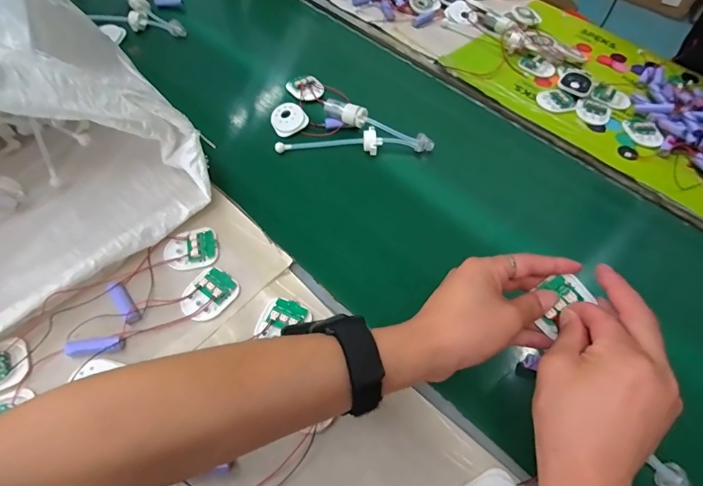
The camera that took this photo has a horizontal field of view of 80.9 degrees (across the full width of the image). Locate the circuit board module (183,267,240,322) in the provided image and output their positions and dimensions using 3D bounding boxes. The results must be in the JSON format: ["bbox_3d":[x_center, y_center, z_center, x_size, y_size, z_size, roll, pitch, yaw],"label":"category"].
[{"bbox_3d":[-0.148,0.052,0.425,0.046,0.009,0.054,34,63,17],"label":"circuit board module"}]

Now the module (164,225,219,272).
[{"bbox_3d":[-0.177,0.004,0.454,0.055,0.010,0.053,-16,60,-12],"label":"module"}]

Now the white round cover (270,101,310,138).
[{"bbox_3d":[-0.090,-0.178,0.586,0.050,0.007,0.050,-2,74,7],"label":"white round cover"}]

